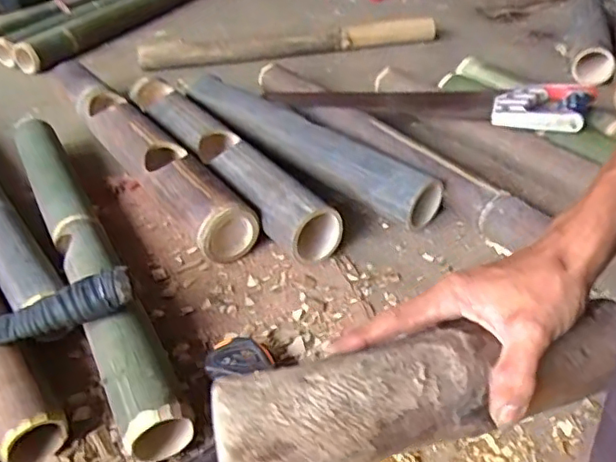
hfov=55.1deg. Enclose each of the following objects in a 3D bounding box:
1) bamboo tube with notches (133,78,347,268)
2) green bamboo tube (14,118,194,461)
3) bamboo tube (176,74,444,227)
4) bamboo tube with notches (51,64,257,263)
[{"bbox_3d":[-0.139,-0.111,0.892,0.080,0.082,0.506,-26,44,-28],"label":"bamboo tube with notches"},{"bbox_3d":[-0.290,0.009,0.748,0.062,0.068,0.672,-20,42,-22],"label":"green bamboo tube"},{"bbox_3d":[-0.024,-0.139,0.929,0.084,0.080,0.511,-31,46,-32],"label":"bamboo tube"},{"bbox_3d":[-0.287,-0.155,0.961,0.083,0.082,0.657,-25,43,-27],"label":"bamboo tube with notches"}]

